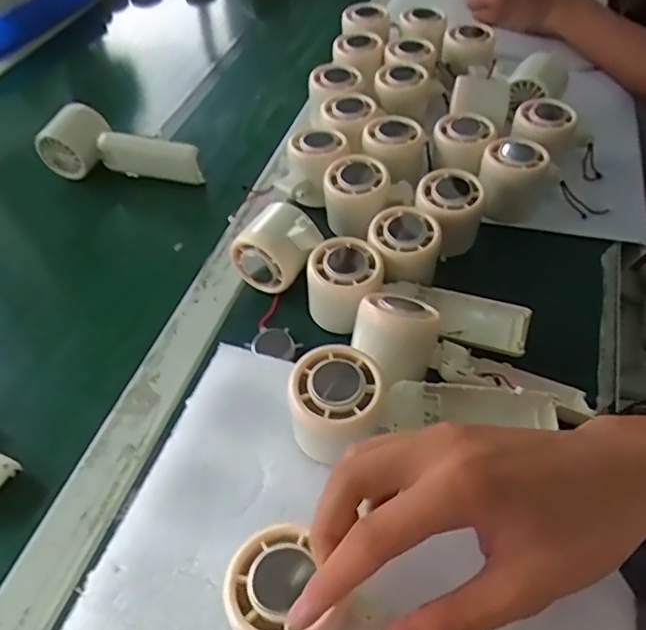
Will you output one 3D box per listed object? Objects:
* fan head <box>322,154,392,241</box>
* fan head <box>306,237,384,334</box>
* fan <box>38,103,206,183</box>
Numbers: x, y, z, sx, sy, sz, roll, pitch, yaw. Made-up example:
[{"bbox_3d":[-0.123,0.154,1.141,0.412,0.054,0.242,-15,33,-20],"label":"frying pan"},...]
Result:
[{"bbox_3d":[0.030,-0.102,0.505,0.057,0.051,0.055,-1,48,4],"label":"fan head"},{"bbox_3d":[0.017,-0.019,0.442,0.056,0.054,0.060,4,50,6],"label":"fan head"},{"bbox_3d":[-0.202,-0.165,0.582,0.160,0.064,0.050,12,51,12],"label":"fan"}]

